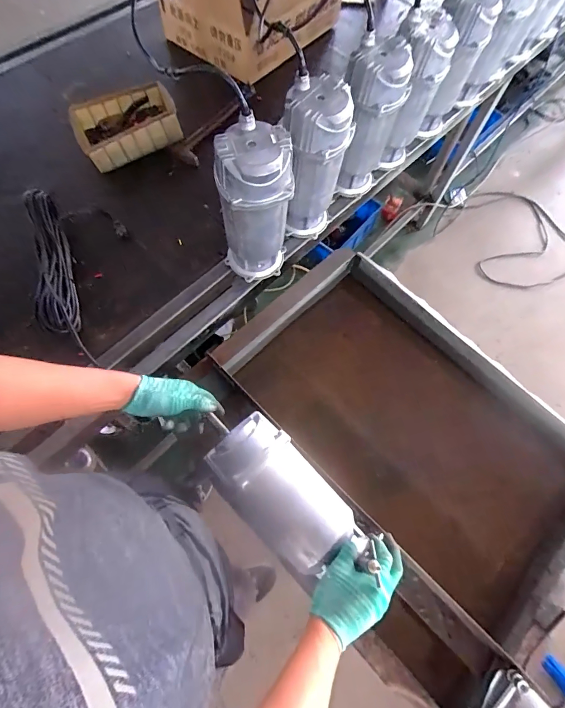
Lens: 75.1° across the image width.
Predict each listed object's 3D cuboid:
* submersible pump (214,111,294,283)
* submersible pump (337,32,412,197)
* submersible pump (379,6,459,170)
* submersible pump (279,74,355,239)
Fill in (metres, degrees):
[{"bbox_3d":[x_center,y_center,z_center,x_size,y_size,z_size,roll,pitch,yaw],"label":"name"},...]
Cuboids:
[{"bbox_3d":[-0.053,-0.271,0.712,0.129,0.291,0.106,0,68,-3],"label":"submersible pump"},{"bbox_3d":[0.187,-0.501,0.824,0.121,0.296,0.136,18,68,4],"label":"submersible pump"},{"bbox_3d":[0.288,-0.585,0.855,0.118,0.296,0.110,1,68,-3],"label":"submersible pump"},{"bbox_3d":[0.060,-0.379,0.764,0.124,0.295,0.119,9,68,0],"label":"submersible pump"}]

